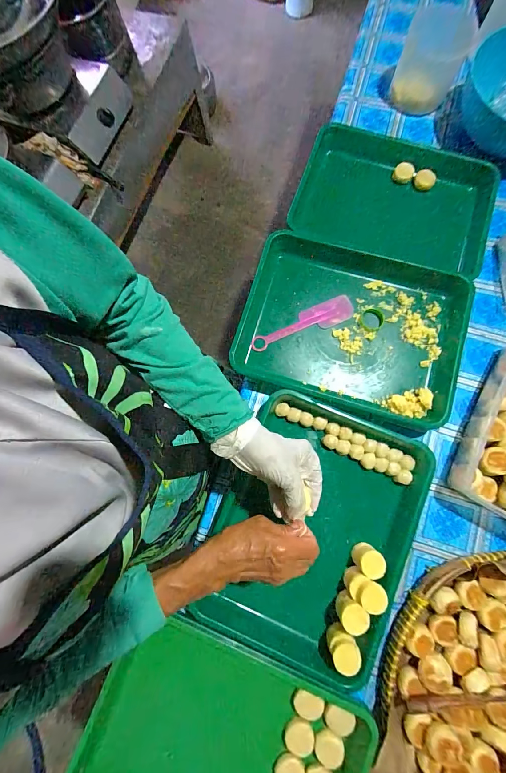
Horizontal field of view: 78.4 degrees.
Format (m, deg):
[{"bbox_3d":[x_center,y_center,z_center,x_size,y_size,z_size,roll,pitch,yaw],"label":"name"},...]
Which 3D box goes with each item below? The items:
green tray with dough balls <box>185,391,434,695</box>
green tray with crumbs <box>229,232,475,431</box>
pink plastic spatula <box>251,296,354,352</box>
[{"bbox_3d":[0.094,0.215,0.474,0.296,0.067,0.361,21,82,7],"label":"green tray with dough balls"},{"bbox_3d":[0.167,-0.104,0.541,0.372,0.044,0.284,16,78,5],"label":"green tray with crumbs"},{"bbox_3d":[0.087,-0.111,0.552,0.189,0.014,0.043,-20,79,-2],"label":"pink plastic spatula"}]

